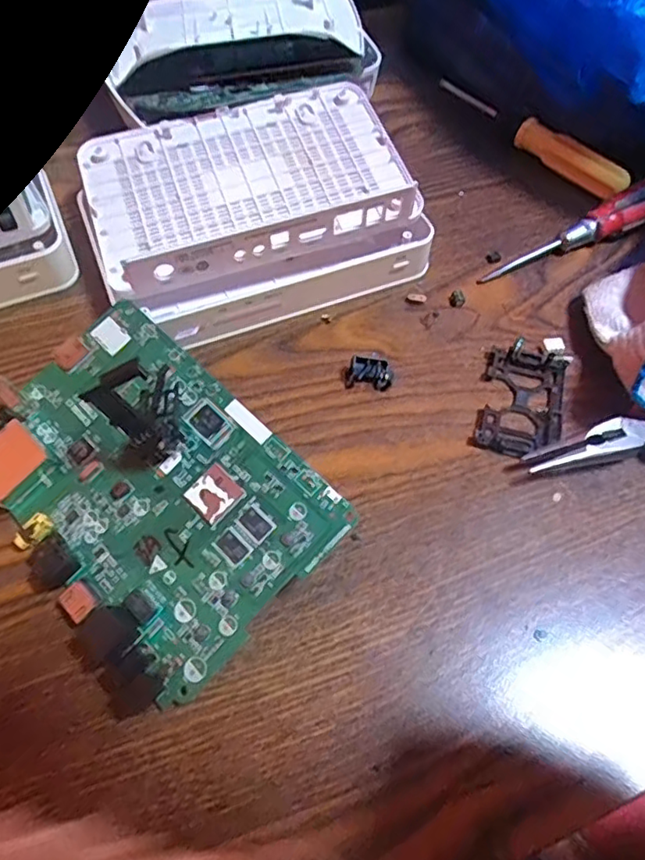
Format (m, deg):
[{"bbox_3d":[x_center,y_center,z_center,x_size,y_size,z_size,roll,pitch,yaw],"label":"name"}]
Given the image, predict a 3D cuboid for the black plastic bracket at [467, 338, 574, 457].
[{"bbox_3d":[0.101,-0.019,0.305,0.041,0.010,0.074,18,60,9],"label":"black plastic bracket"}]

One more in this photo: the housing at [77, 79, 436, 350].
[{"bbox_3d":[-0.039,-0.127,0.346,0.180,0.042,0.142,-18,61,-12],"label":"housing"}]

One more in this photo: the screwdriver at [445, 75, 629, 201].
[{"bbox_3d":[0.142,-0.205,0.416,0.018,0.023,0.153,-37,67,-21],"label":"screwdriver"}]

